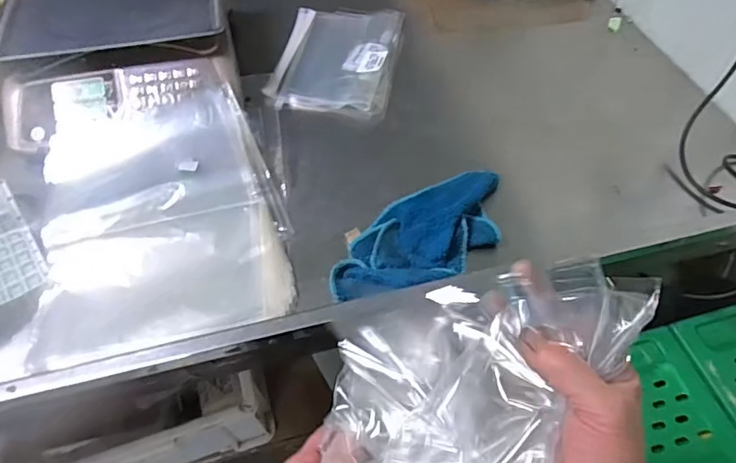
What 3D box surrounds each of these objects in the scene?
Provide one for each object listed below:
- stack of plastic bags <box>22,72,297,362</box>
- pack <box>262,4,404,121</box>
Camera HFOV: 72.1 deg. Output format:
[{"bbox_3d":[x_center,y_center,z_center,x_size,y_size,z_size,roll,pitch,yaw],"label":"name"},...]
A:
[{"bbox_3d":[-0.283,-0.051,0.669,0.293,0.067,0.421,-14,55,-8],"label":"stack of plastic bags"},{"bbox_3d":[-0.050,-0.311,0.880,0.204,0.019,0.272,8,54,8],"label":"pack"}]

